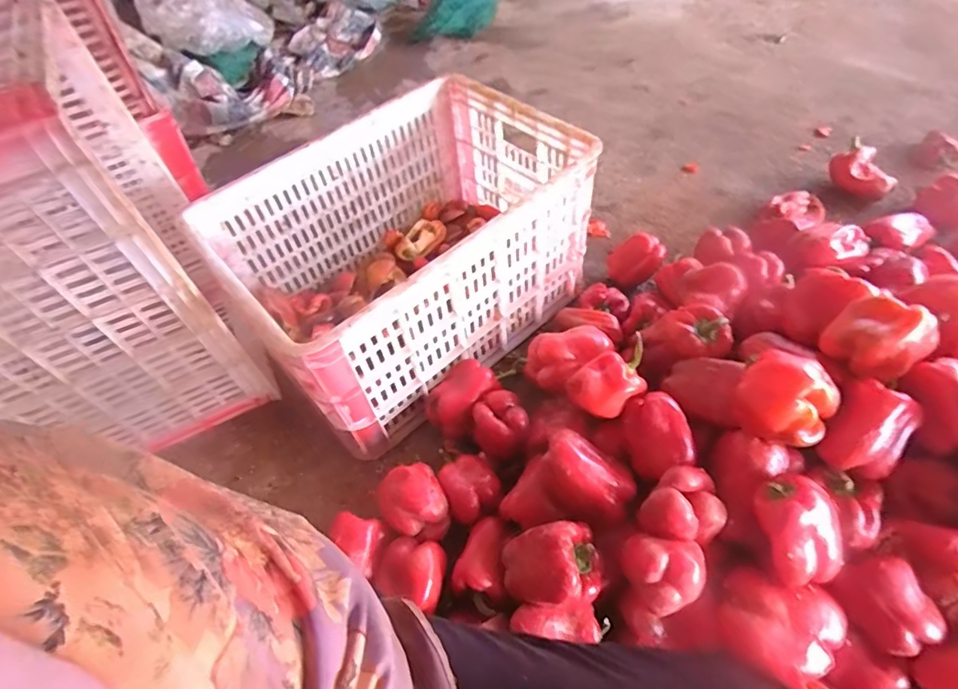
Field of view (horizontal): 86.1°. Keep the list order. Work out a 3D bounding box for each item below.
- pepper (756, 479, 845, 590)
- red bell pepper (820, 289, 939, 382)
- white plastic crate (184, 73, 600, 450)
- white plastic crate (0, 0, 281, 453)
[{"bbox_3d":[0.335,0.195,0.541,0.071,0.055,0.103,-10,92,6],"label":"pepper"},{"bbox_3d":[0.442,-0.010,0.568,0.077,0.072,0.092,-33,58,-17],"label":"red bell pepper"},{"bbox_3d":[-0.111,-0.144,0.820,0.496,0.284,0.370,-40,61,-20],"label":"white plastic crate"},{"bbox_3d":[-0.535,-0.114,0.692,0.303,0.480,0.356,-32,59,-16],"label":"white plastic crate"}]

